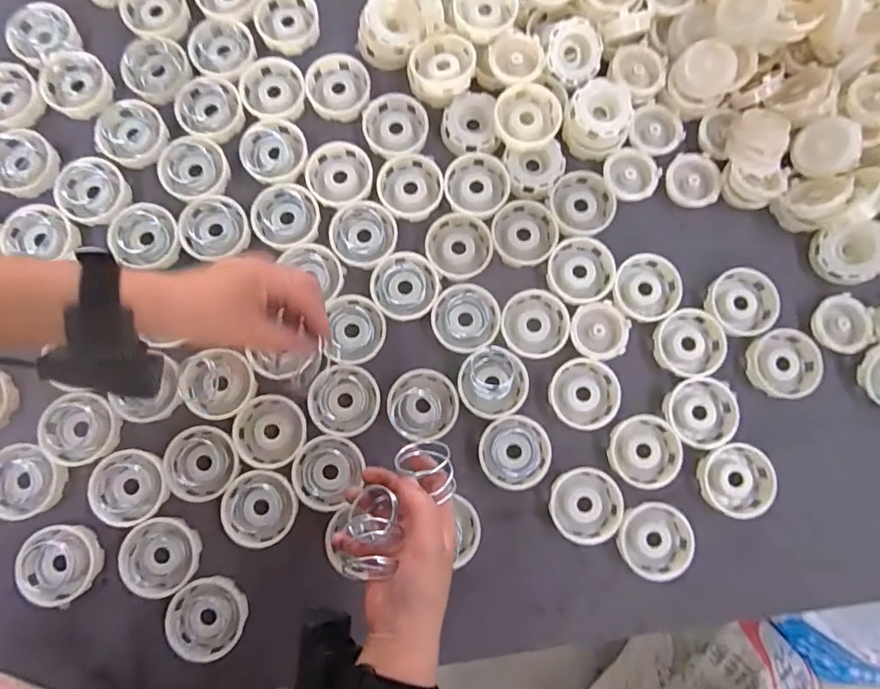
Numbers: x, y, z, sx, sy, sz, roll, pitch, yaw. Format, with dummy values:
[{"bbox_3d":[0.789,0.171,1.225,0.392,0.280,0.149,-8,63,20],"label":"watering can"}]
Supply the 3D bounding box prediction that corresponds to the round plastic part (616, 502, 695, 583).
[{"bbox_3d":[0.189,0.171,0.459,0.060,0.012,0.061,0,79,0],"label":"round plastic part"}]

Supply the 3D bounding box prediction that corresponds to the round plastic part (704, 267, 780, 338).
[{"bbox_3d":[0.286,-0.041,0.497,0.066,0.016,0.061,1,82,-6],"label":"round plastic part"}]

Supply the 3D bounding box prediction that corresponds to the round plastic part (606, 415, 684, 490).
[{"bbox_3d":[0.183,0.096,0.469,0.059,0.017,0.062,1,82,-6],"label":"round plastic part"}]

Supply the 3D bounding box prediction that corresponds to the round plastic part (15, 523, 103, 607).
[{"bbox_3d":[-0.323,0.187,0.447,0.055,0.023,0.061,-34,87,-9],"label":"round plastic part"}]

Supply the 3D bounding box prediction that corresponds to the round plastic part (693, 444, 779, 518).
[{"bbox_3d":[0.267,0.121,0.470,0.060,0.018,0.060,1,82,-6],"label":"round plastic part"}]

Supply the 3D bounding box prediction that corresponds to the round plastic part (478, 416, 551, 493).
[{"bbox_3d":[0.067,0.096,0.469,0.061,0.013,0.061,1,82,-6],"label":"round plastic part"}]

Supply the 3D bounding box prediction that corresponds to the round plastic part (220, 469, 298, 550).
[{"bbox_3d":[-0.157,0.143,0.458,0.060,0.011,0.064,1,82,-6],"label":"round plastic part"}]

